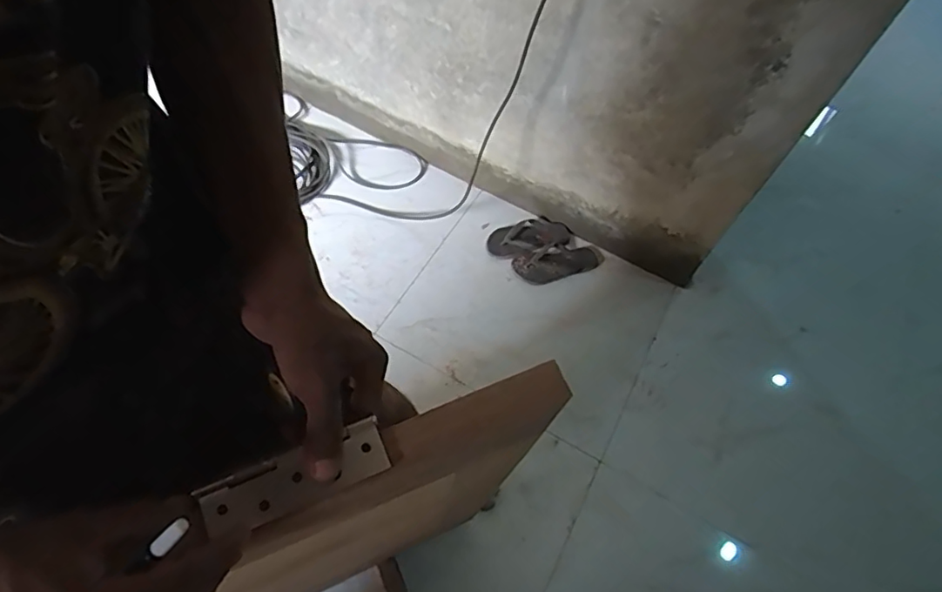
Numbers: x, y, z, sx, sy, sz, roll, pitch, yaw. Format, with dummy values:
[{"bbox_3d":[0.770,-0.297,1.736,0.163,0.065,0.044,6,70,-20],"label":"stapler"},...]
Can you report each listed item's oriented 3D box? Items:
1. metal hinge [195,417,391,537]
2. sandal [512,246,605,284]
[{"bbox_3d":[-0.120,0.125,0.387,0.123,0.013,0.037,-19,58,-16],"label":"metal hinge"},{"bbox_3d":[0.237,-0.088,1.495,0.240,0.029,0.096,-15,61,-14],"label":"sandal"}]

